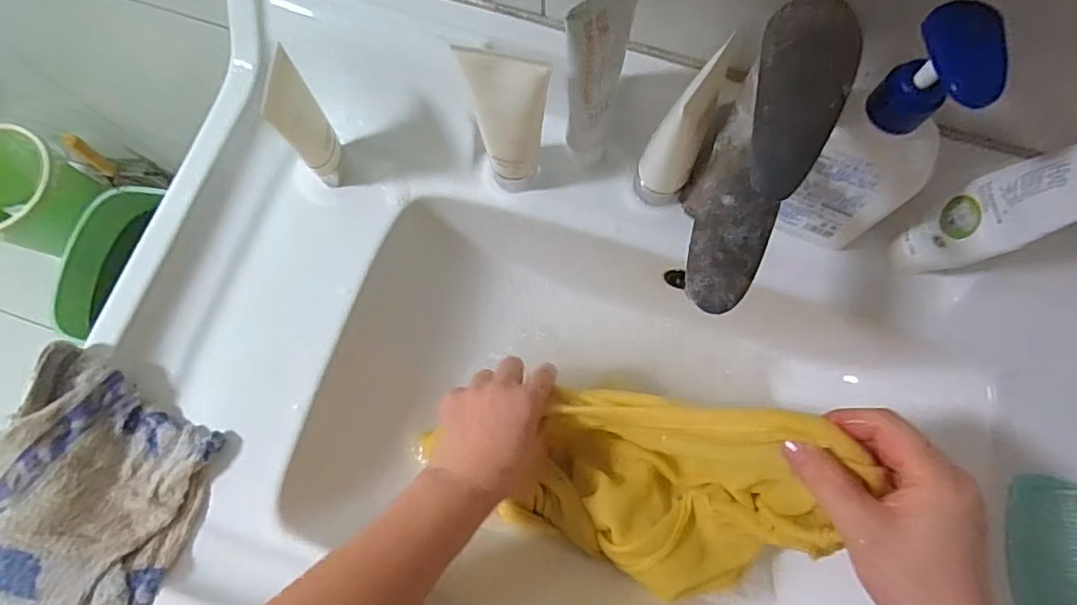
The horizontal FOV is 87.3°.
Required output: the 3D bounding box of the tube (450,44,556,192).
[{"bbox_3d":[-0.020,-0.117,0.396,0.052,0.146,0.028,8,76,2],"label":"tube"}]

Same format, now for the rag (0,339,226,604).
[{"bbox_3d":[-0.298,0.126,0.385,0.119,0.049,0.177,8,76,3],"label":"rag"}]

